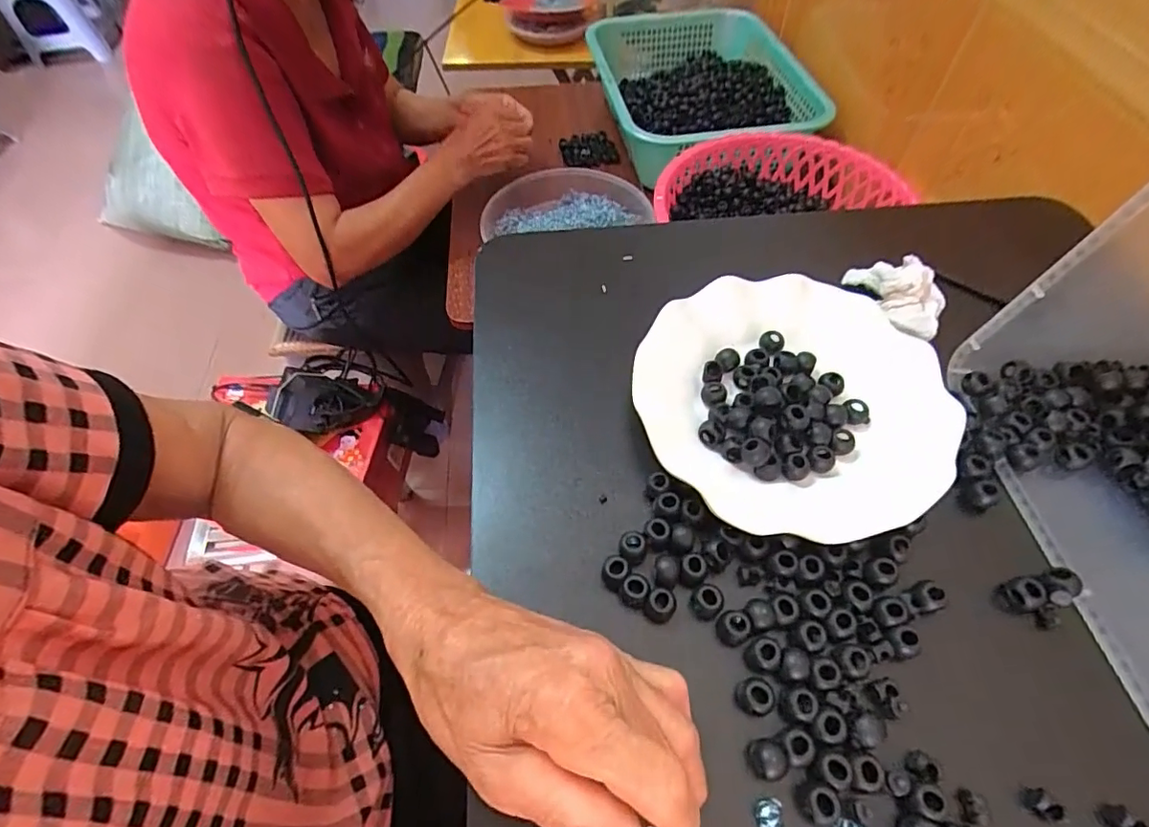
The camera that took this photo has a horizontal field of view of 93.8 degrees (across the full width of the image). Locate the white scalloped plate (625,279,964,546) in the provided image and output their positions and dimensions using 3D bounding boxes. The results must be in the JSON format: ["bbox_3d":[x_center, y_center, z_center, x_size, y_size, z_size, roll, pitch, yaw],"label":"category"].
[{"bbox_3d":[0.130,-0.013,0.323,0.176,0.019,0.172,-1,57,1],"label":"white scalloped plate"}]

